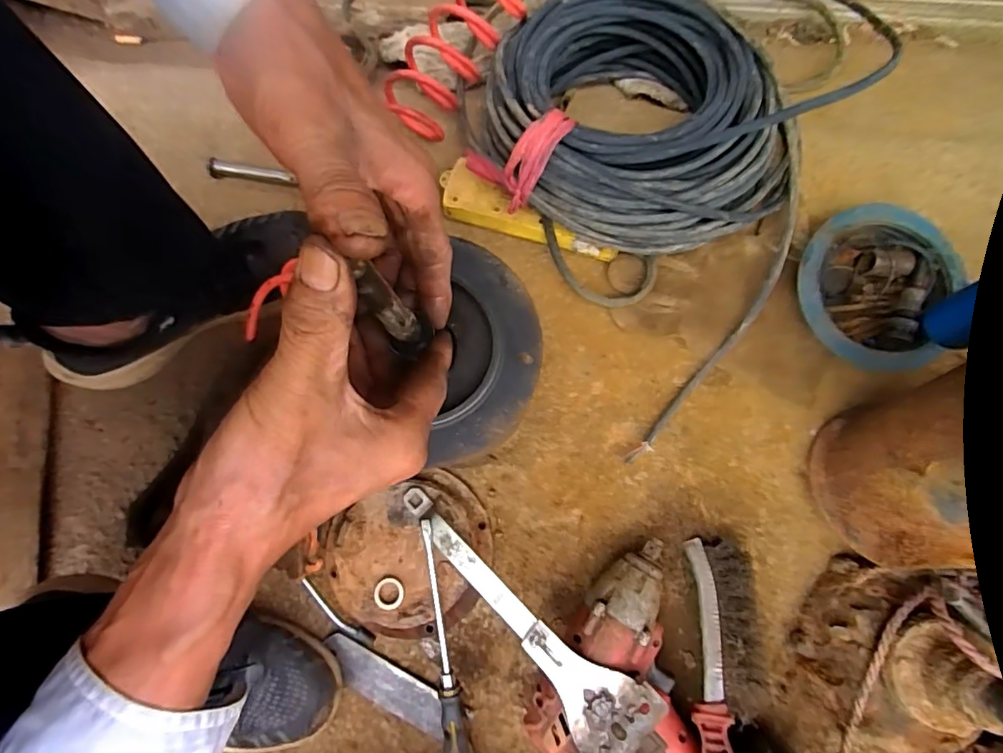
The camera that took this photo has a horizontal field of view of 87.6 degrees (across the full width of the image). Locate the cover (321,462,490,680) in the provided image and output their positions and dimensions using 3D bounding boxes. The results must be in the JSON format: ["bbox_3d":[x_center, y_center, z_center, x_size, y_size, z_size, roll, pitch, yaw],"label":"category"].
[{"bbox_3d":[-0.082,0.167,0.471,0.157,0.037,0.143,-28,79,-2],"label":"cover"}]

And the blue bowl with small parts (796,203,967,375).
[{"bbox_3d":[0.342,-0.082,0.488,0.134,0.042,0.141,-1,79,3],"label":"blue bowl with small parts"}]

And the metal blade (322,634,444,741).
[{"bbox_3d":[-0.107,0.281,0.475,0.126,0.005,0.036,26,82,8],"label":"metal blade"}]

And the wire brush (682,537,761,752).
[{"bbox_3d":[0.179,0.249,0.424,0.046,0.032,0.224,10,66,3],"label":"wire brush"}]

